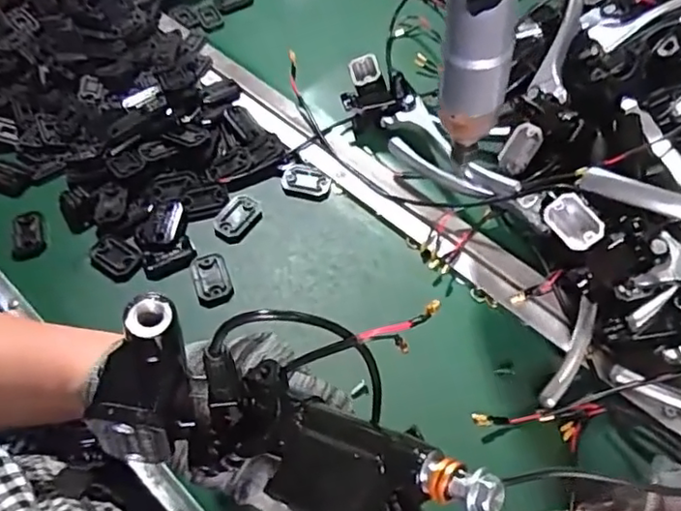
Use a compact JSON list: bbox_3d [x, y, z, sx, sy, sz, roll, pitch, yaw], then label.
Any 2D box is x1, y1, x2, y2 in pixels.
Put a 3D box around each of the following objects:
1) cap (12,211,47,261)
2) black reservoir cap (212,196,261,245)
[{"bbox_3d":[-0.263,-0.017,0.511,0.029,0.006,0.044,-19,60,-7],"label":"cap"},{"bbox_3d":[-0.086,-0.030,0.516,0.030,0.005,0.044,30,66,20],"label":"black reservoir cap"}]

